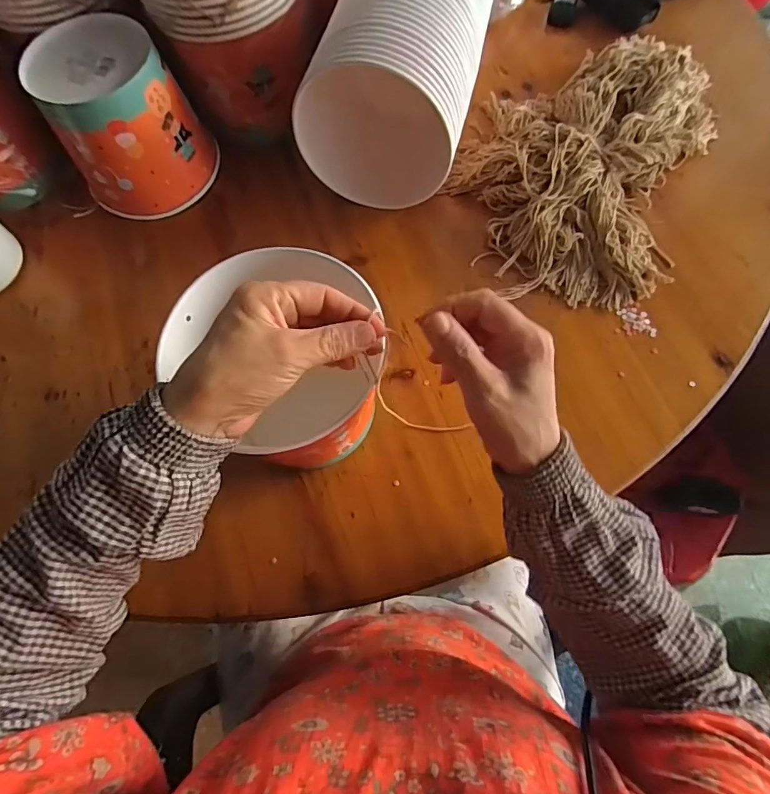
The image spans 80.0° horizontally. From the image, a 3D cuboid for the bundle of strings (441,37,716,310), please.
[{"bbox_3d":[0.224,-0.275,0.519,0.255,0.051,0.387,23,73,10],"label":"bundle of strings"}]

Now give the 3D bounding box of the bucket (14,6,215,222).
[{"bbox_3d":[-0.280,-0.297,0.501,0.142,0.139,0.125,-34,72,-9],"label":"bucket"}]

